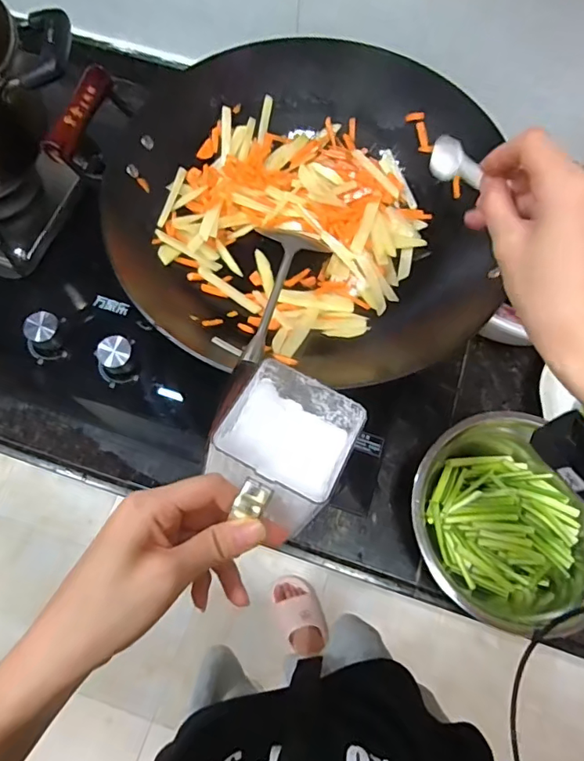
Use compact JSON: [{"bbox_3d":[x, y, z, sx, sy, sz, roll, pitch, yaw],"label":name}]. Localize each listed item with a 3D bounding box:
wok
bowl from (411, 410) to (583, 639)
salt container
[{"bbox_3d":[0.018,-0.186,0.546,0.390,0.101,0.373,-2,69,-3],"label":"wok"},{"bbox_3d":[0.218,0.152,0.525,0.186,0.065,0.206,-24,72,-11],"label":"bowl"},{"bbox_3d":[-0.010,0.050,0.321,0.075,0.075,0.092,24,51,7],"label":"salt container"}]

